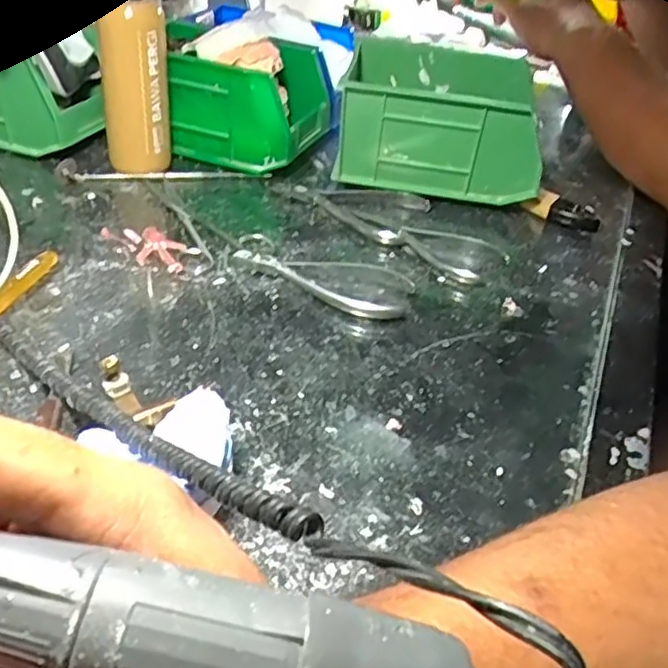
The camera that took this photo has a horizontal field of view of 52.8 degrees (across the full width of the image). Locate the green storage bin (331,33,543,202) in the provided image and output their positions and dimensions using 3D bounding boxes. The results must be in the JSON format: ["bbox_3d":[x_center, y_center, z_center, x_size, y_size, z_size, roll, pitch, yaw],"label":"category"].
[{"bbox_3d":[0.090,-0.176,0.573,0.160,0.107,0.120,12,37,6],"label":"green storage bin"}]

